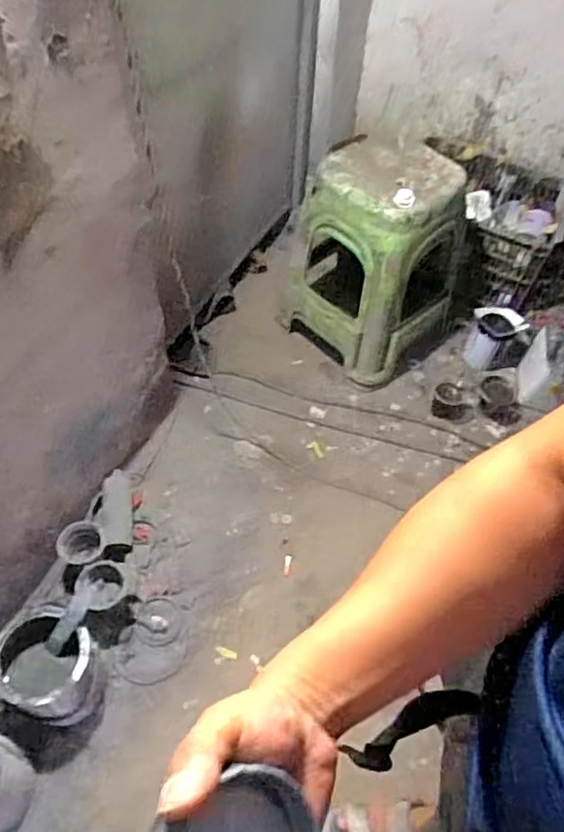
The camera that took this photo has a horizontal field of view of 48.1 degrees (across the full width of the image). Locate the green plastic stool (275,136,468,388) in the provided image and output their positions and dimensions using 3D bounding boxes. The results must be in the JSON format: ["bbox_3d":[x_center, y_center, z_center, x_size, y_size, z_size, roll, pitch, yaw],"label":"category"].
[{"bbox_3d":[0.259,-0.408,1.657,0.389,0.503,0.348,-37,65,-25],"label":"green plastic stool"}]

